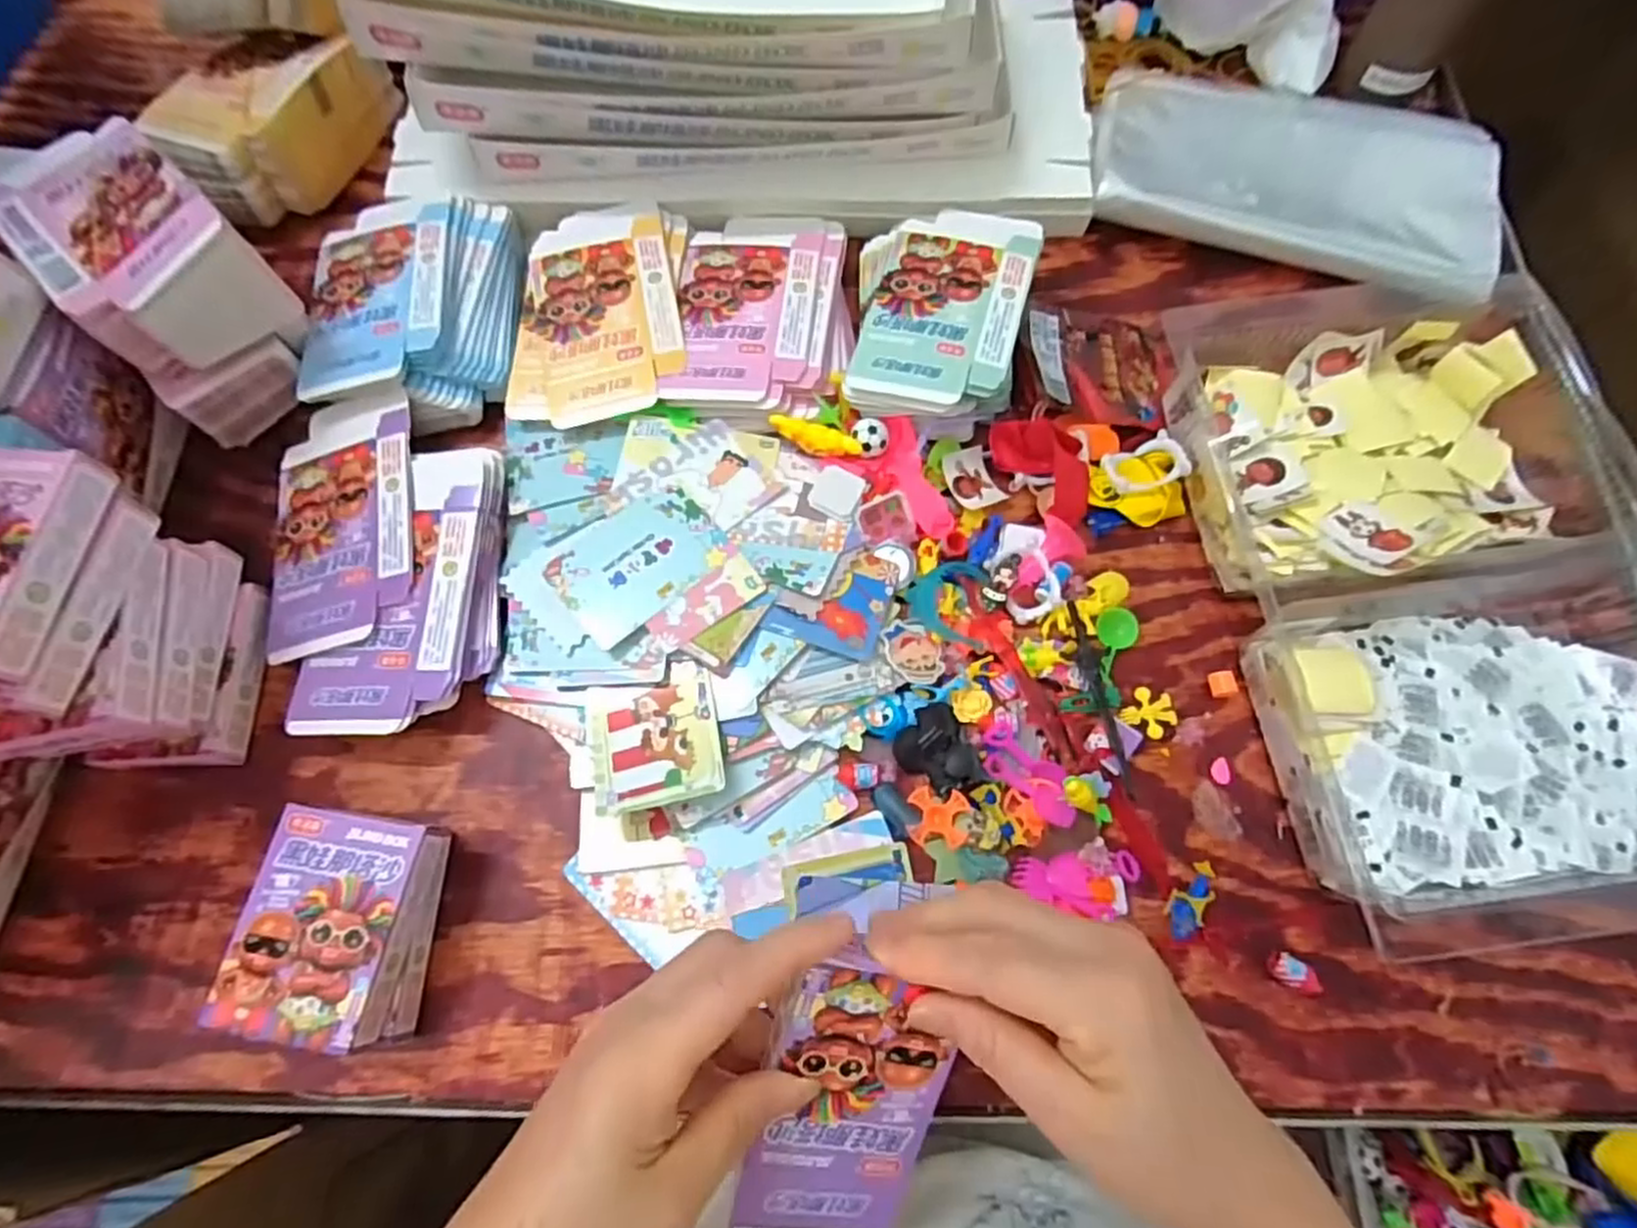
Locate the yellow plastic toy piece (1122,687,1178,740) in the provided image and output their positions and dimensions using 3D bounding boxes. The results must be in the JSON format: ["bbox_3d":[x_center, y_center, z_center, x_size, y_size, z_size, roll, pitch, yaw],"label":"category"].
[{"bbox_3d":[0.172,0.050,0.385,0.025,0.004,0.024,0,71,1],"label":"yellow plastic toy piece"}]

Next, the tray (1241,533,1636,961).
[{"bbox_3d":[0.334,0.061,0.363,0.223,0.034,0.182,-7,71,-1],"label":"tray"}]

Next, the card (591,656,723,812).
[{"bbox_3d":[-0.080,0.060,0.365,0.063,0.005,0.067,-13,62,-1],"label":"card"}]

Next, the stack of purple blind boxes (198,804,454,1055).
[{"bbox_3d":[-0.214,0.140,0.339,0.066,0.048,0.091,6,71,3],"label":"stack of purple blind boxes"}]

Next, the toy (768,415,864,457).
[{"bbox_3d":[-0.002,-0.100,0.424,0.052,0.014,0.016,25,74,9],"label":"toy"}]

